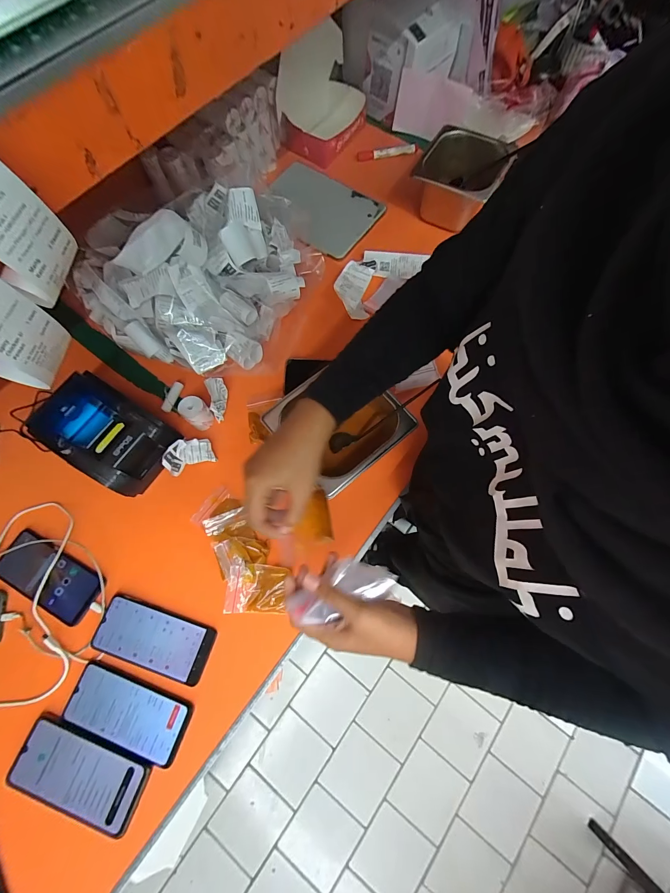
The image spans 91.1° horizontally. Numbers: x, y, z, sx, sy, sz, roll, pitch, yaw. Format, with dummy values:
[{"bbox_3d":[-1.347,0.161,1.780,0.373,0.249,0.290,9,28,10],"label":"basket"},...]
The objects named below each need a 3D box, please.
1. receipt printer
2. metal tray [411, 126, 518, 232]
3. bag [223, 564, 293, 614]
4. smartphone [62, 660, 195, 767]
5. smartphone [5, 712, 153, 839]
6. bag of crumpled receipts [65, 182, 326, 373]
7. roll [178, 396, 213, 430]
[{"bbox_3d":[-0.351,-0.018,0.514,0.151,0.106,0.124,33,74,10],"label":"receipt printer"},{"bbox_3d":[0.255,-0.555,0.690,0.159,0.092,0.171,33,74,10],"label":"metal tray"},{"bbox_3d":[-0.116,0.213,0.492,0.085,0.024,0.068,3,73,2],"label":"bag"},{"bbox_3d":[-0.283,0.362,0.447,0.166,0.005,0.077,18,74,6],"label":"smartphone"},{"bbox_3d":[-0.336,0.428,0.430,0.171,0.010,0.082,18,74,6],"label":"smartphone"},{"bbox_3d":[-0.232,-0.301,0.570,0.316,0.176,0.307,23,73,7],"label":"bag of crumpled receipts"},{"bbox_3d":[-0.234,-0.058,0.554,0.036,0.052,0.039,0,71,-1],"label":"roll"}]

